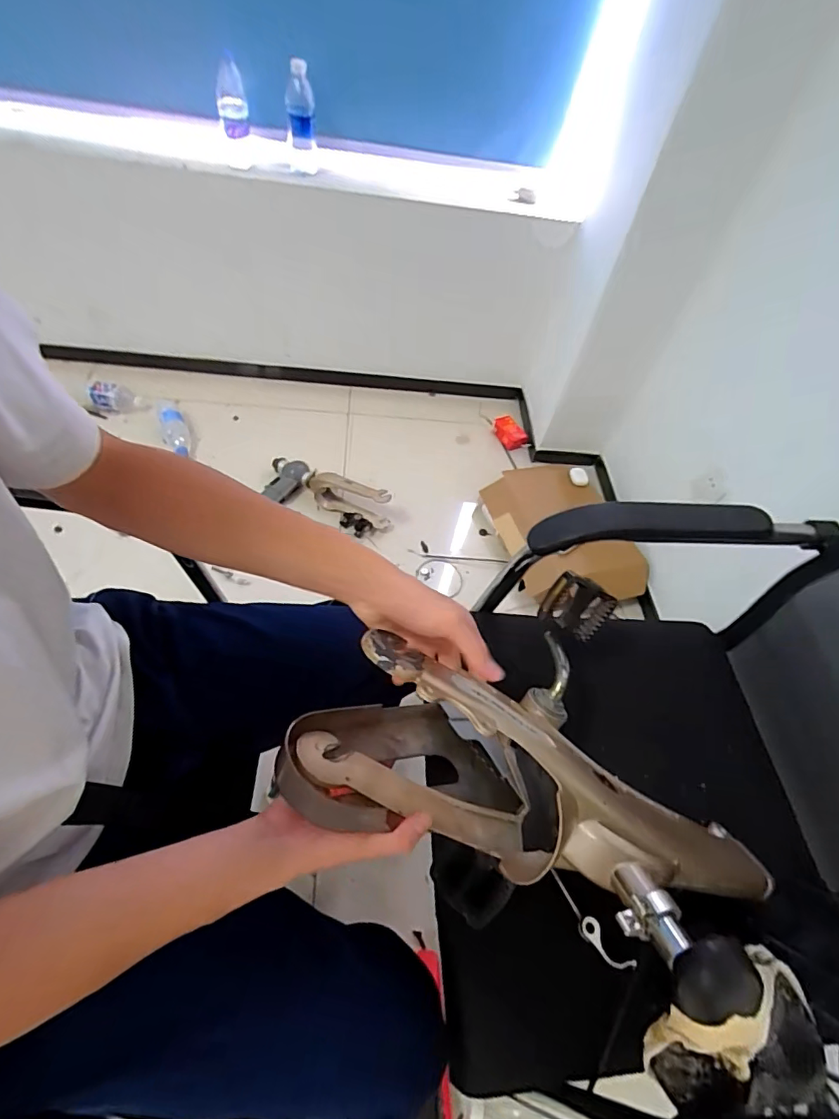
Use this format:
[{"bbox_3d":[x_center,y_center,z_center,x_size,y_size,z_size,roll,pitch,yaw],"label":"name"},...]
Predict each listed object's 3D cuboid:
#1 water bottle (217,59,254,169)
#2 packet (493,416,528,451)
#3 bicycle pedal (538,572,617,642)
[{"bbox_3d":[-0.441,-1.075,1.184,0.071,0.133,0.055,-9,57,-14],"label":"water bottle"},{"bbox_3d":[0.290,-0.406,1.623,0.070,0.050,0.120,-26,58,-17],"label":"packet"},{"bbox_3d":[0.191,0.059,0.613,0.075,0.073,0.027,27,22,-3],"label":"bicycle pedal"}]

